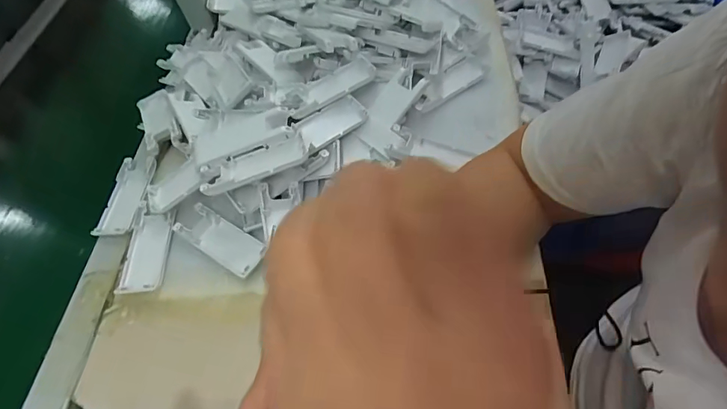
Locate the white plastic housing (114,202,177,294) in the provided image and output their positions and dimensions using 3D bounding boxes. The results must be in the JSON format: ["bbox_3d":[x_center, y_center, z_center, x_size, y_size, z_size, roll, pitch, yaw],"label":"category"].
[{"bbox_3d":[-0.217,0.042,0.439,0.044,0.010,0.099,-2,54,-2],"label":"white plastic housing"}]

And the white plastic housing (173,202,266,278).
[{"bbox_3d":[-0.142,0.036,0.442,0.101,0.014,0.038,27,60,23],"label":"white plastic housing"}]

